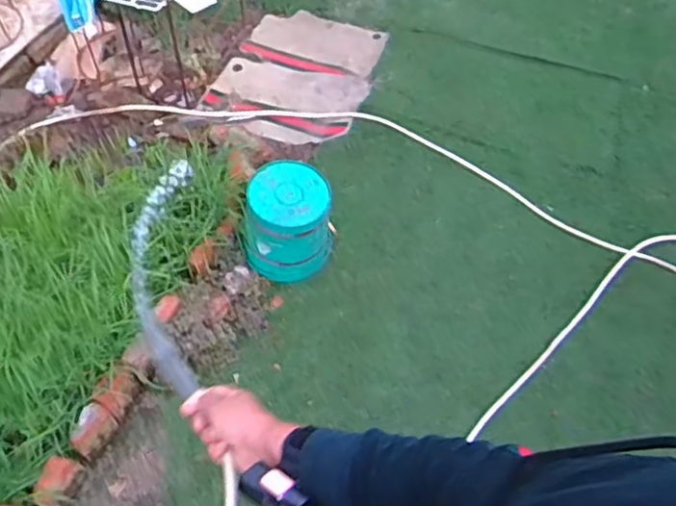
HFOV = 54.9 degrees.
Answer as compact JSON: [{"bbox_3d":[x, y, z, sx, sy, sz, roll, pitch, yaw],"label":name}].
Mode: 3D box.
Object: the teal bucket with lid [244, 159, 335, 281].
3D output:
[{"bbox_3d":[-0.144,-0.092,1.863,0.267,0.270,0.245,1,54,-1],"label":"teal bucket with lid"}]

